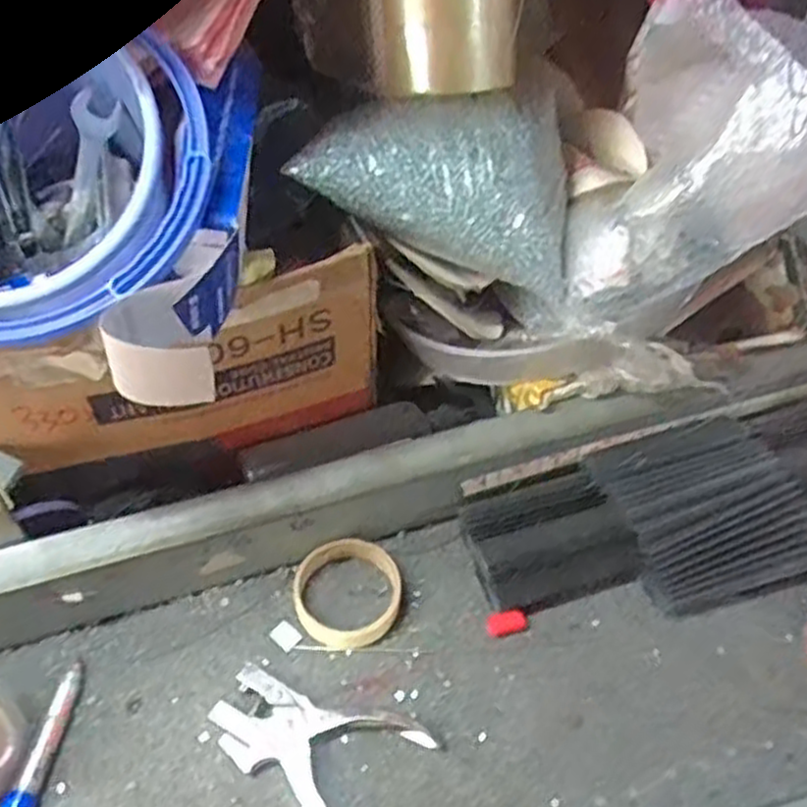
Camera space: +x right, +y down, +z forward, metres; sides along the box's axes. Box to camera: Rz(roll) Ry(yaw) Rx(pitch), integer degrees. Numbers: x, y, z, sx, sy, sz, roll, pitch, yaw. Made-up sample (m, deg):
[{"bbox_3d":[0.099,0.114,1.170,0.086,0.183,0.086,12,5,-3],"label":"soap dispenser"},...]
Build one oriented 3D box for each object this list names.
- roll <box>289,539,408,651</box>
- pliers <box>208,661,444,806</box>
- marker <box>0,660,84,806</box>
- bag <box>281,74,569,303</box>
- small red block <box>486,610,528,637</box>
[{"bbox_3d":[-0.045,0.154,0.630,0.089,0.023,0.083,1,50,-1],"label":"roll"},{"bbox_3d":[-0.066,0.248,0.549,0.151,0.024,0.097,19,51,13],"label":"pliers"},{"bbox_3d":[-0.255,0.245,0.549,0.022,0.016,0.125,7,50,3],"label":"marker"},{"bbox_3d":[0.026,-0.180,0.623,0.213,0.109,0.132,0,49,-2],"label":"bag"},{"bbox_3d":[0.083,0.177,0.626,0.031,0.016,0.016,-3,50,-5],"label":"small red block"}]

